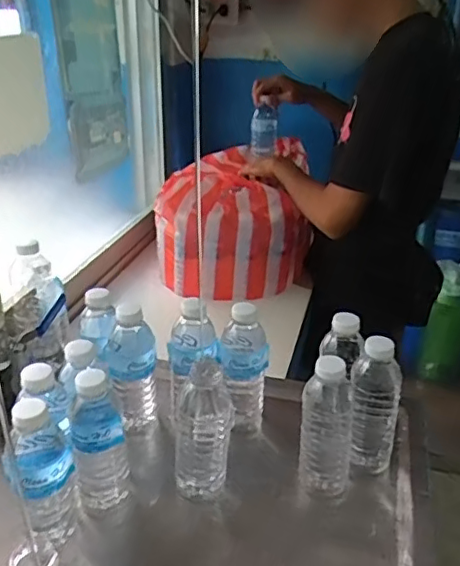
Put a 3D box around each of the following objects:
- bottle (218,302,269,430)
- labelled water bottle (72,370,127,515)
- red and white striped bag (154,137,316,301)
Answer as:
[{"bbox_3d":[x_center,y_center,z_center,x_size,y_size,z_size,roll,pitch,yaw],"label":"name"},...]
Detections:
[{"bbox_3d":[0.018,0.104,0.755,0.060,0.185,0.071,-3,27,-6],"label":"bottle"},{"bbox_3d":[-0.142,0.175,0.630,0.055,0.186,0.058,-8,28,-16],"label":"labelled water bottle"},{"bbox_3d":[0.010,-0.145,1.241,0.310,0.233,0.317,0,27,-1],"label":"red and white striped bag"}]

